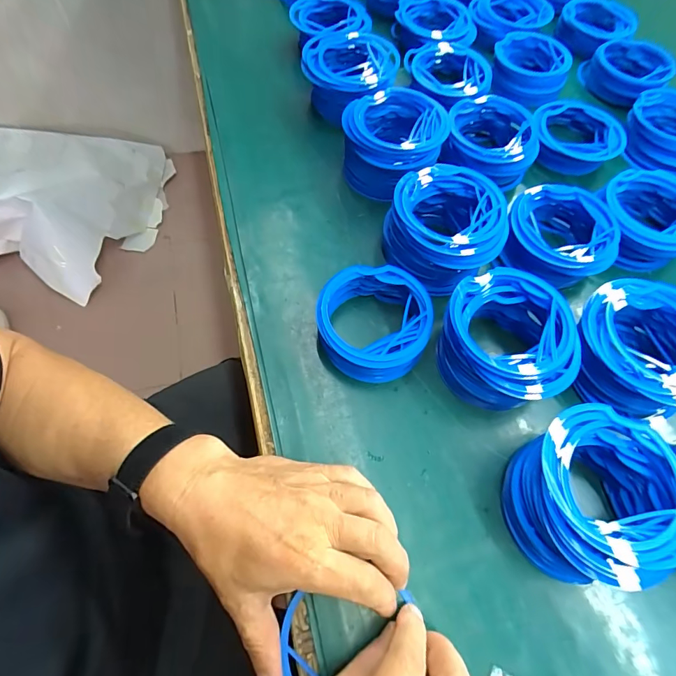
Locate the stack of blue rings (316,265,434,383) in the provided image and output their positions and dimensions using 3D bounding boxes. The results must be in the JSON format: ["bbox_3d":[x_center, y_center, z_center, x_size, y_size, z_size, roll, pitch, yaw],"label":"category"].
[{"bbox_3d":[0.031,-0.014,0.357,0.096,0.034,0.095,3,64,0],"label":"stack of blue rings"}]

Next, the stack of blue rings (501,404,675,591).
[{"bbox_3d":[0.183,0.113,0.290,0.117,0.051,0.109,-30,68,-15],"label":"stack of blue rings"}]

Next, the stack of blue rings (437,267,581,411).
[{"bbox_3d":[0.140,0.003,0.343,0.108,0.053,0.111,-29,68,-15],"label":"stack of blue rings"}]

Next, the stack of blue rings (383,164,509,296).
[{"bbox_3d":[0.100,-0.103,0.388,0.111,0.058,0.112,40,69,16],"label":"stack of blue rings"}]

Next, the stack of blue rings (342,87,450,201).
[{"bbox_3d":[0.055,-0.209,0.436,0.109,0.060,0.100,29,66,12],"label":"stack of blue rings"}]

